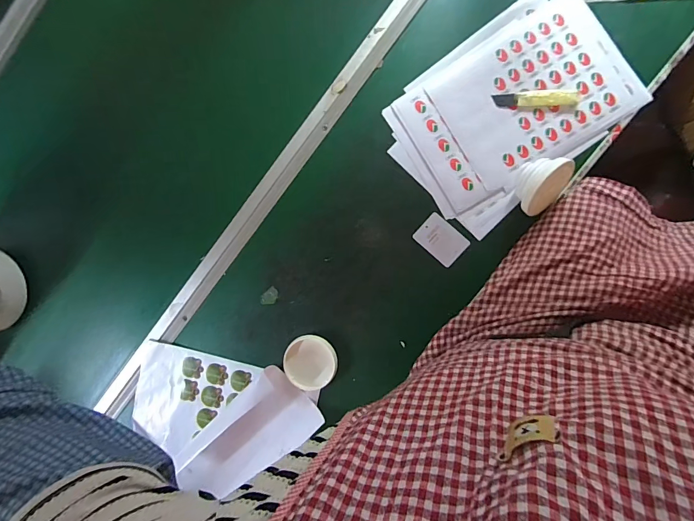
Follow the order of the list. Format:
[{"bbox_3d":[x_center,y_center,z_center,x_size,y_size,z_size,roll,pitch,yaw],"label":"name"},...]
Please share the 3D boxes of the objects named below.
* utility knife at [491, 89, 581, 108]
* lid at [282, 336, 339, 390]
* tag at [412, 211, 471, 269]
[{"bbox_3d":[0.263,-0.226,0.509,0.112,0.006,0.023,2,90,7],"label":"utility knife"},{"bbox_3d":[-0.054,0.155,0.554,0.077,0.018,0.079,0,90,7],"label":"lid"},{"bbox_3d":[0.139,-0.030,0.539,0.071,0.004,0.051,43,95,5],"label":"tag"}]

